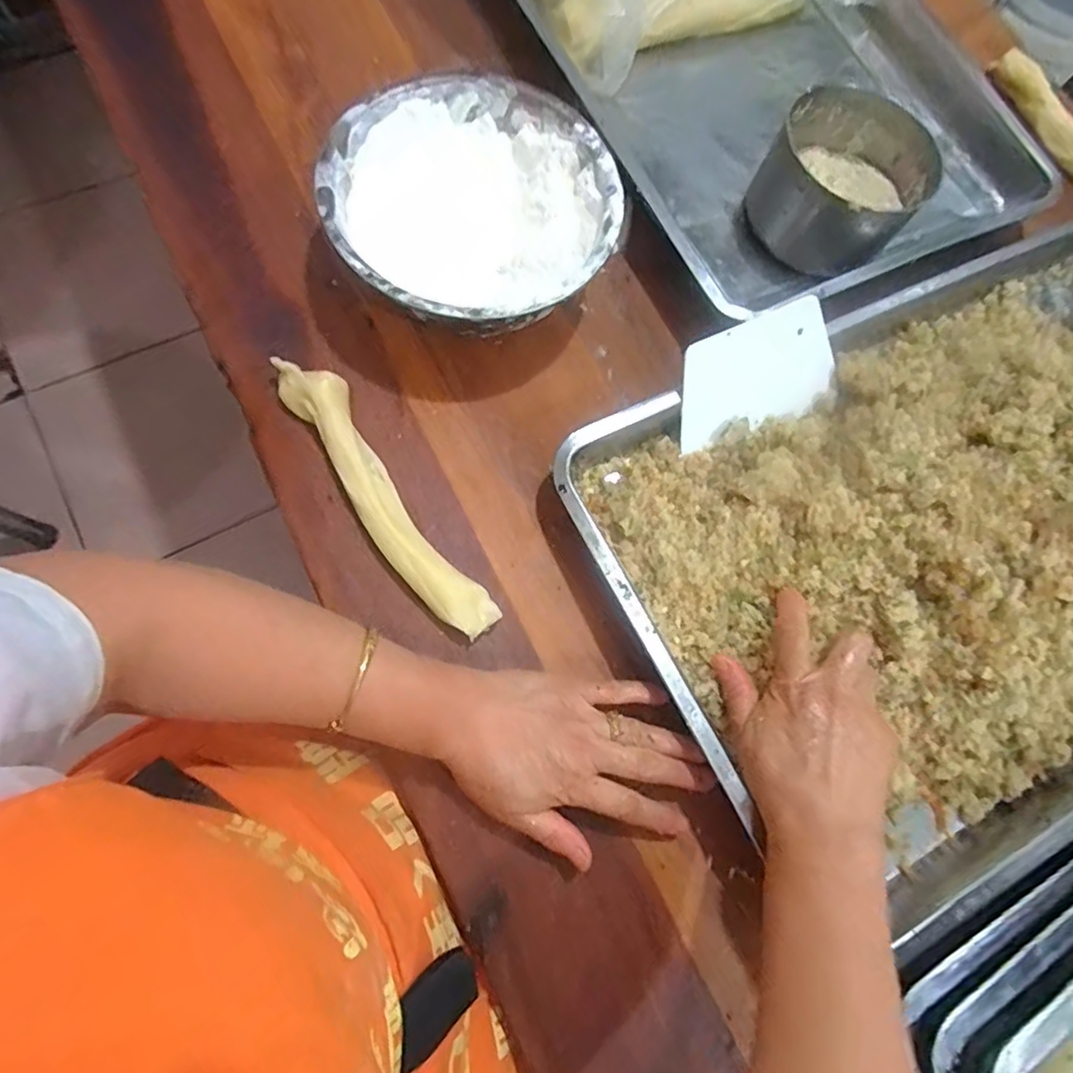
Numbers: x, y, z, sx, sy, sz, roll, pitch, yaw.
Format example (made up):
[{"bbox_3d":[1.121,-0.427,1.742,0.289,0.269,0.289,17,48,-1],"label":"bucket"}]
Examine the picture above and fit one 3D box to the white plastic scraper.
[{"bbox_3d":[0.174,-0.129,0.486,0.141,0.091,0.005,-20,34,-12],"label":"white plastic scraper"}]

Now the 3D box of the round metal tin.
[{"bbox_3d":[0.271,-0.313,0.555,0.131,0.082,0.133,2,74,-6],"label":"round metal tin"}]

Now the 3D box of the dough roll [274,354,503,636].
[{"bbox_3d":[-0.115,-0.031,0.459,0.045,0.030,0.251,-33,80,-14],"label":"dough roll"}]

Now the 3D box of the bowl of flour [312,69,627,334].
[{"bbox_3d":[-0.046,-0.253,0.498,0.216,0.100,0.212,2,74,-6],"label":"bowl of flour"}]

